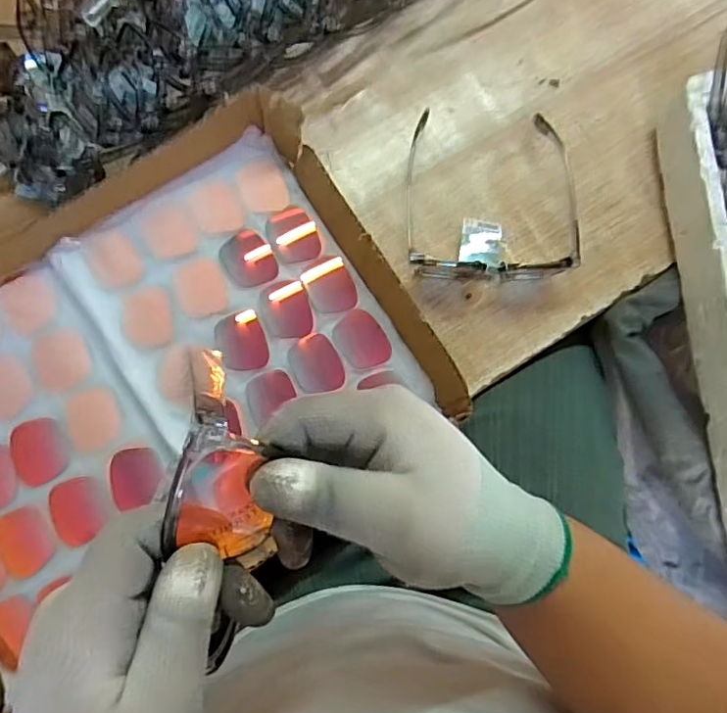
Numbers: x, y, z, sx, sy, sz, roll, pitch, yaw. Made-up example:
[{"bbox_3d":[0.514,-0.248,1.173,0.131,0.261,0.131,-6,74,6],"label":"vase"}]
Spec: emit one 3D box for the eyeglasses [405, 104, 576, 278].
[{"bbox_3d":[0.110,-0.141,0.501,0.143,0.041,0.146,2,82,-3],"label":"eyeglasses"}]

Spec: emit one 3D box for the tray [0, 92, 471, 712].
[{"bbox_3d":[-0.177,0.016,0.456,0.419,0.055,0.289,-30,85,-7],"label":"tray"}]

